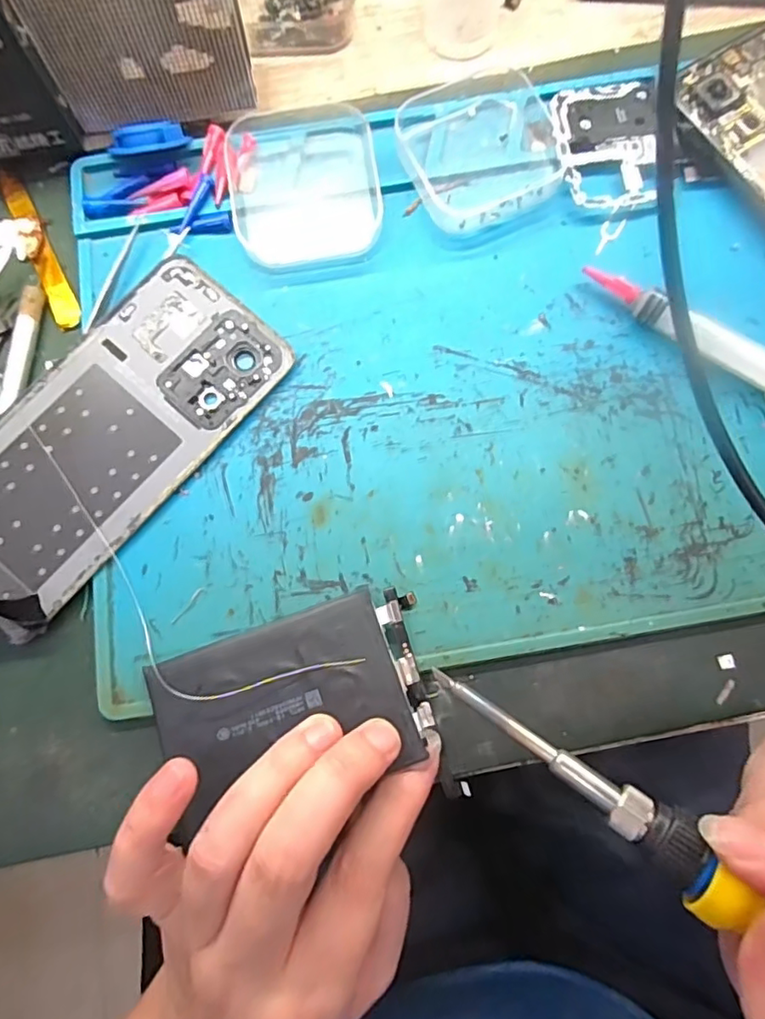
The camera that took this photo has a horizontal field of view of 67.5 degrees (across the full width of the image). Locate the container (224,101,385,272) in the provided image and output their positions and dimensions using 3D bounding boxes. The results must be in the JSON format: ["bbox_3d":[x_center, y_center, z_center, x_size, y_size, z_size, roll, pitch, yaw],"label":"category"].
[{"bbox_3d":[-0.035,-0.147,0.249,0.064,0.018,0.077,-10,79,-1],"label":"container"}]

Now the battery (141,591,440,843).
[{"bbox_3d":[-0.033,0.068,0.206,0.094,0.008,0.059,-17,71,-3],"label":"battery"}]

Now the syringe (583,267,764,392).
[{"bbox_3d":[0.129,-0.069,0.229,0.102,0.015,0.015,37,82,7],"label":"syringe"}]

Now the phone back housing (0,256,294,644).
[{"bbox_3d":[-0.112,-0.028,0.230,0.072,0.009,0.158,40,82,8],"label":"phone back housing"}]

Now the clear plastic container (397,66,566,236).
[{"bbox_3d":[0.041,-0.161,0.250,0.068,0.016,0.071,-21,80,-3],"label":"clear plastic container"}]

